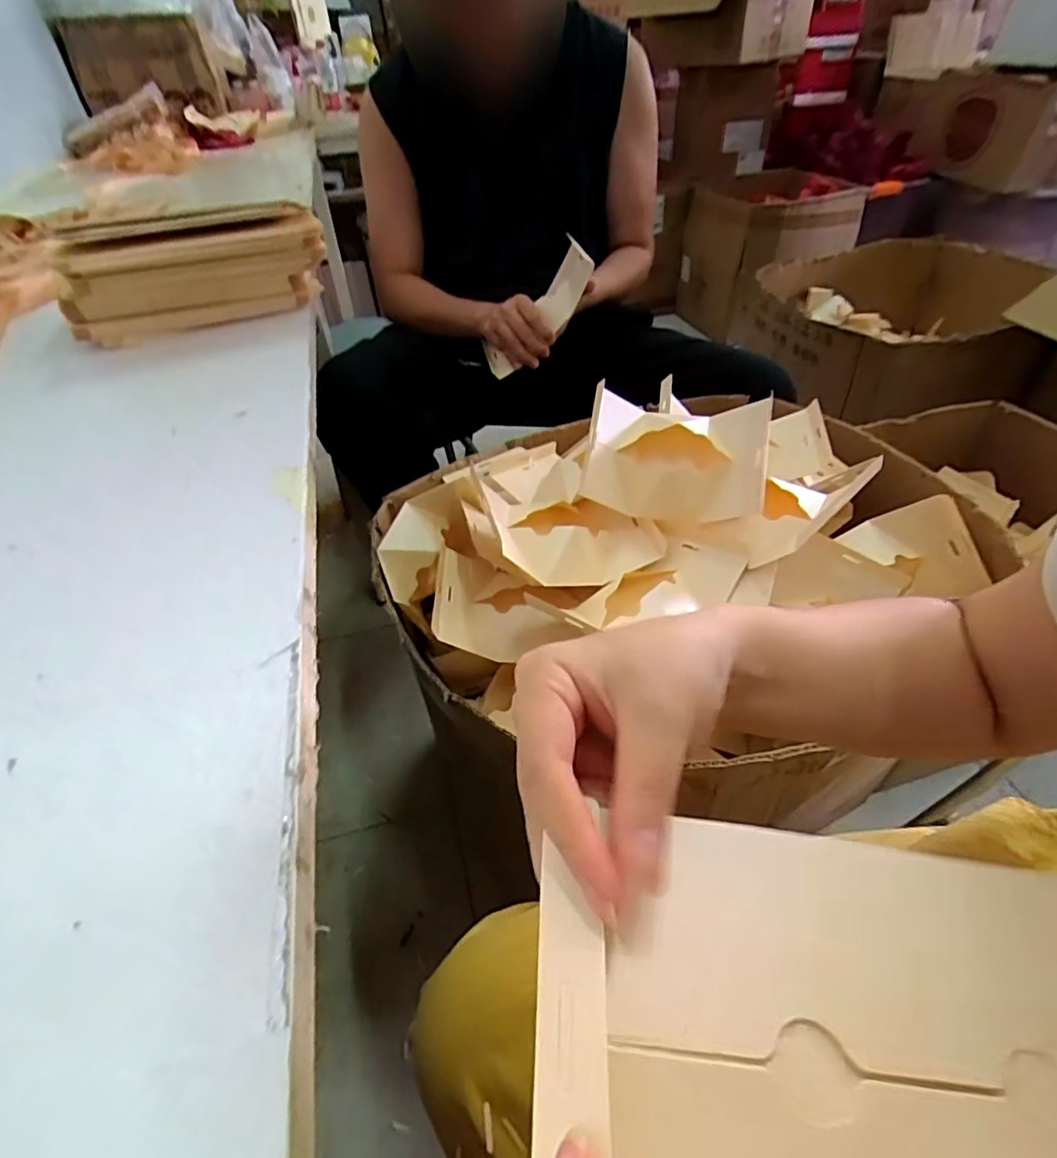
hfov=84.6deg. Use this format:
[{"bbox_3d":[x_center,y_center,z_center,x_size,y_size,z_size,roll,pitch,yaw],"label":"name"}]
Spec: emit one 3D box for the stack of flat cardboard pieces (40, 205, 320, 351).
[{"bbox_3d":[-0.381,-0.353,0.666,0.286,0.112,0.087,-22,47,-16],"label":"stack of flat cardboard pieces"}]

